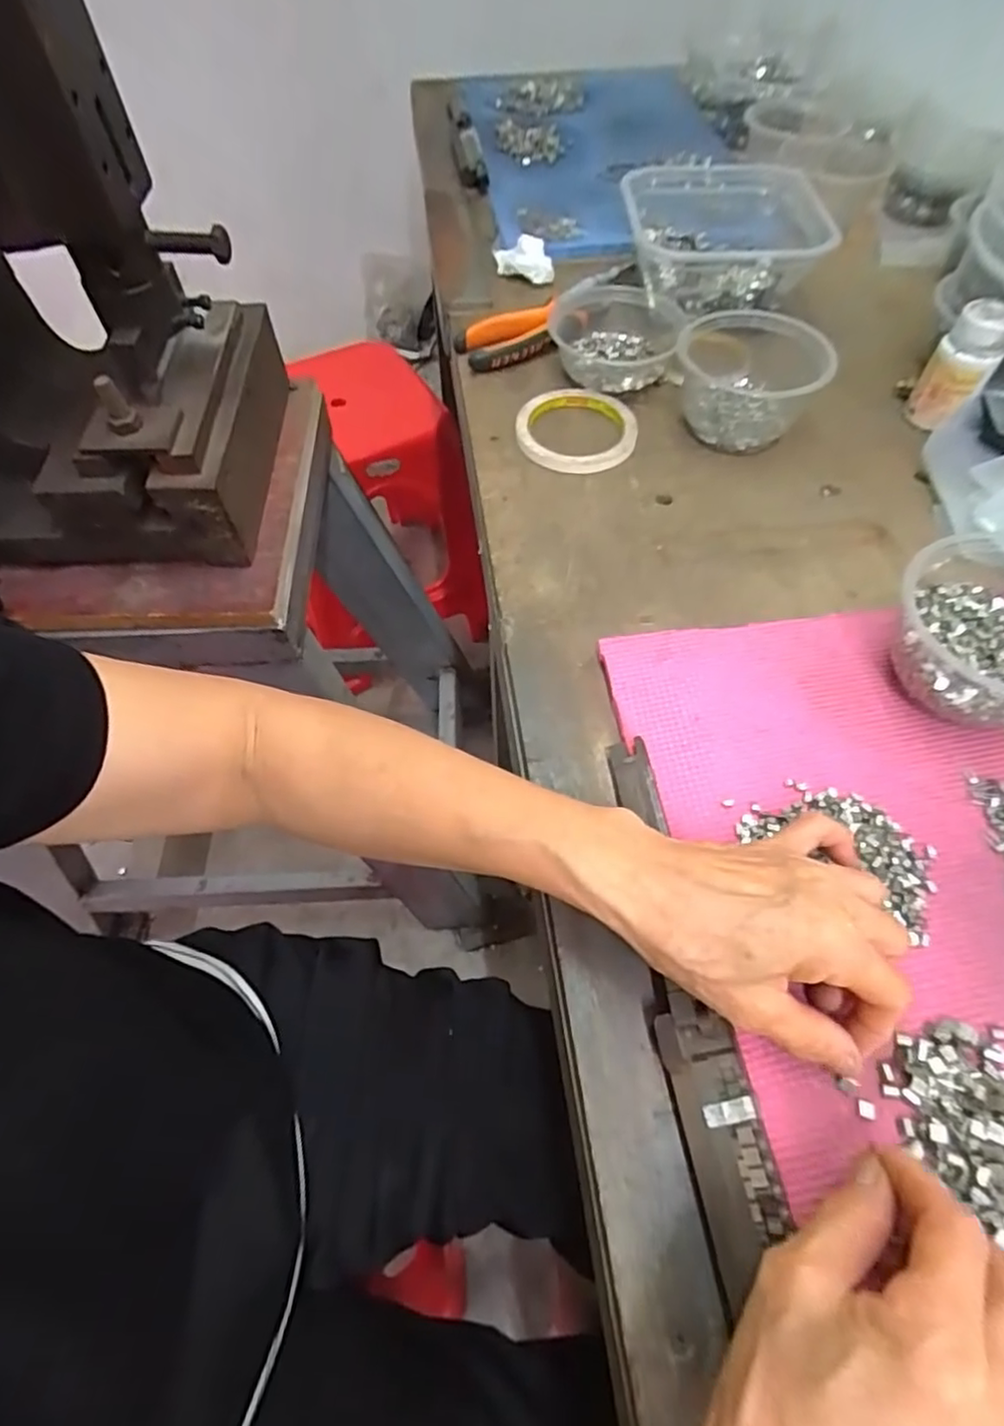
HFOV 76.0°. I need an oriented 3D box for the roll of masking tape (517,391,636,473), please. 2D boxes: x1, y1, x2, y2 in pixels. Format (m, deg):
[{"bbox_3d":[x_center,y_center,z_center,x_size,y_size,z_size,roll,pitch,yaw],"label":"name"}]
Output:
[{"bbox_3d":[0.062,-0.234,0.529,0.096,0.013,0.096,0,59,0],"label":"roll of masking tape"}]

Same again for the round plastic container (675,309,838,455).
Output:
[{"bbox_3d":[0.194,-0.265,0.514,0.108,0.060,0.108,0,59,0],"label":"round plastic container"}]

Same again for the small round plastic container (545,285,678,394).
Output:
[{"bbox_3d":[0.102,-0.331,0.569,0.112,0.044,0.117,0,59,0],"label":"small round plastic container"}]

